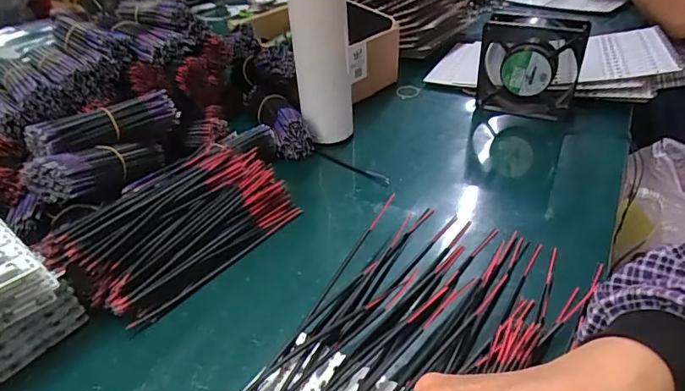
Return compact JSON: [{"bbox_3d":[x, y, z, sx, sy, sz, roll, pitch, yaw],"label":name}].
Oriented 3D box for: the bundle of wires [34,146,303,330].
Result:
[{"bbox_3d":[-0.152,0.019,0.443,0.125,0.059,0.213,23,41,29],"label":"bundle of wires"}]

